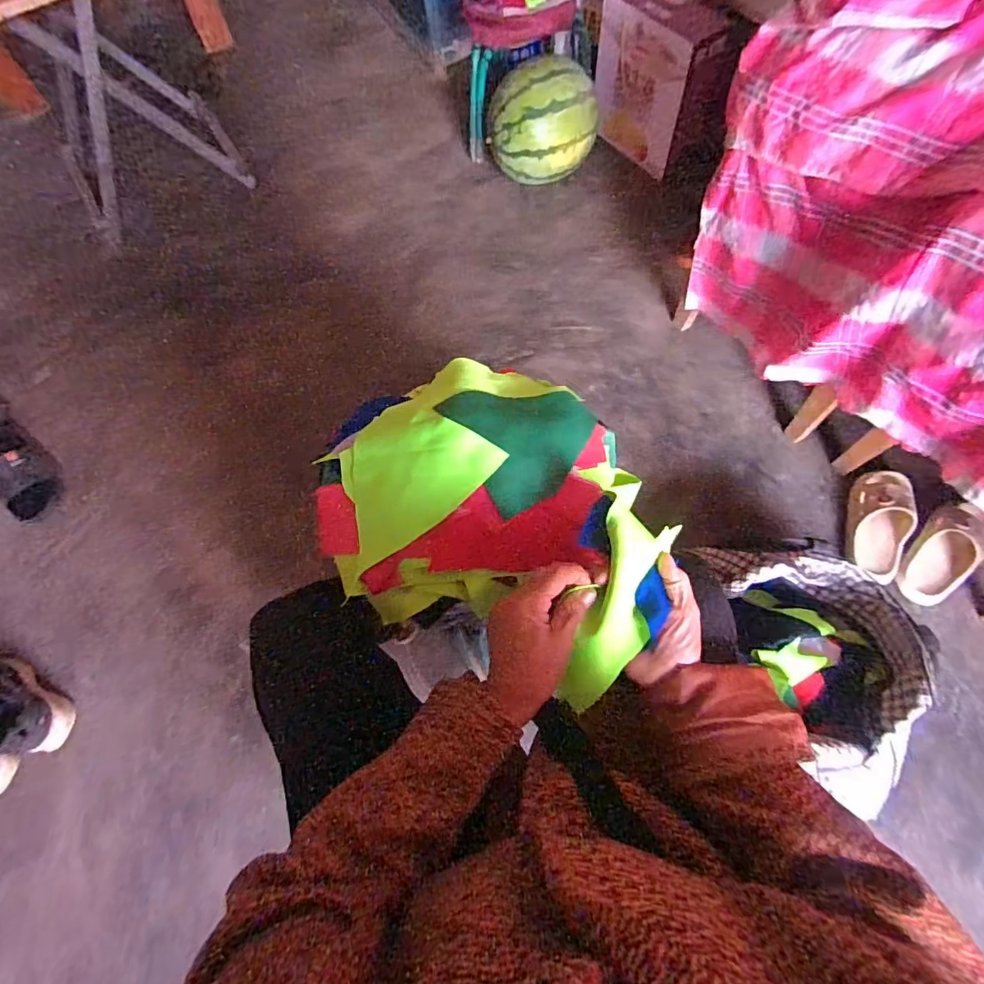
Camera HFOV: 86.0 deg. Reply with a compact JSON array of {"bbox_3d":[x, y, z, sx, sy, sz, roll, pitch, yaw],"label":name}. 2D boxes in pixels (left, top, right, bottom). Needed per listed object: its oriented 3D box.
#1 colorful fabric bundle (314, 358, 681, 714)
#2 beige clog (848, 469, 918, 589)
[{"bbox_3d":[0.001,-0.007,0.542,0.366,0.100,0.306,20,69,11],"label":"colorful fabric bundle"},{"bbox_3d":[0.700,0.058,0.956,0.093,0.067,0.210,11,80,8],"label":"beige clog"}]

